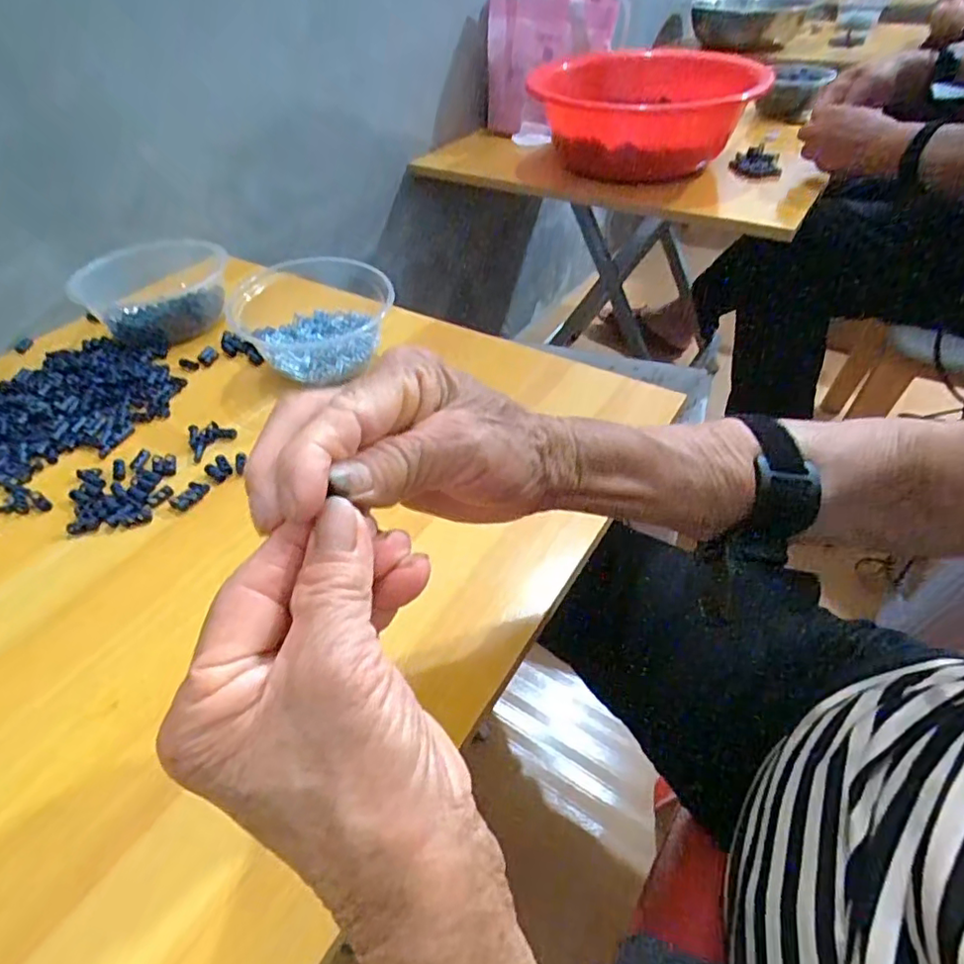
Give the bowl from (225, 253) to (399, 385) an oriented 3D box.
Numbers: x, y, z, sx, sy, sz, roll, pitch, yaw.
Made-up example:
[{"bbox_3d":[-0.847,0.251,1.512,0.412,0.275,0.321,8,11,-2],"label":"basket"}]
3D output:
[{"bbox_3d":[-0.151,-0.157,0.532,0.134,0.063,0.161,-13,46,-11],"label":"bowl"}]

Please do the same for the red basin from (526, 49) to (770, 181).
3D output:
[{"bbox_3d":[0.231,-0.534,0.820,0.292,0.108,0.306,6,46,7],"label":"red basin"}]

